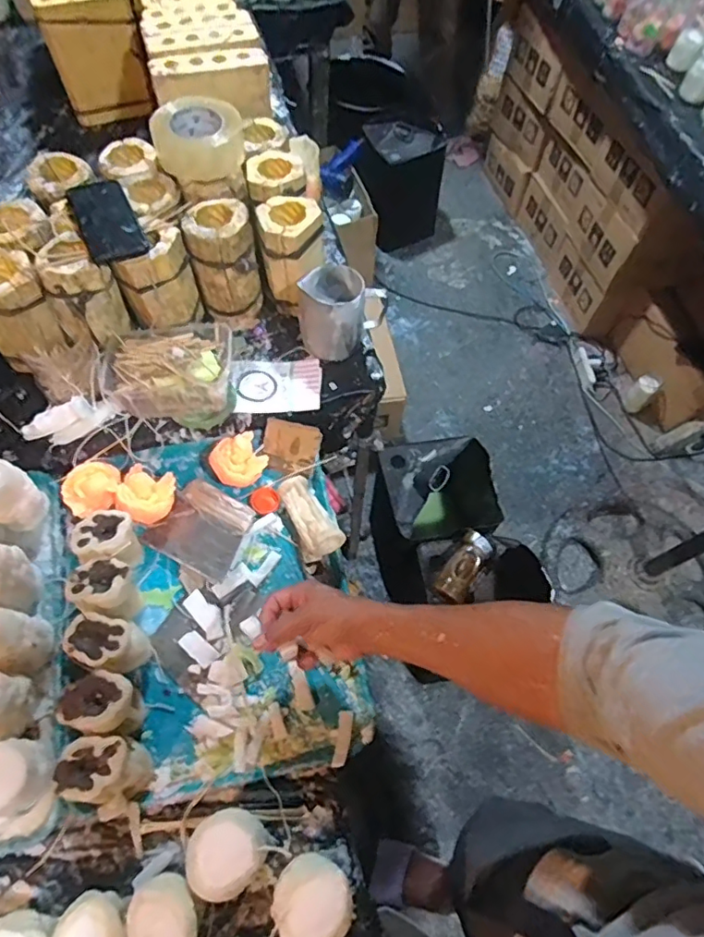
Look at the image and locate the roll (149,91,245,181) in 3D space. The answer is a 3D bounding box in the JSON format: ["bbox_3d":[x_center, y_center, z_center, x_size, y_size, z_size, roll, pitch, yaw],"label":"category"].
[{"bbox_3d":[-0.227,-0.493,0.814,0.128,0.067,0.123,1,61,-2],"label":"roll"}]

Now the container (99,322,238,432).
[{"bbox_3d":[-0.251,-0.138,0.768,0.169,0.079,0.128,5,61,-1],"label":"container"}]

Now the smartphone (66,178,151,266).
[{"bbox_3d":[-0.331,-0.336,0.746,0.074,0.014,0.149,-24,65,-15],"label":"smartphone"}]

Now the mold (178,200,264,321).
[{"bbox_3d":[-0.189,-0.305,0.825,0.096,0.150,0.096,-9,62,-8],"label":"mold"}]

